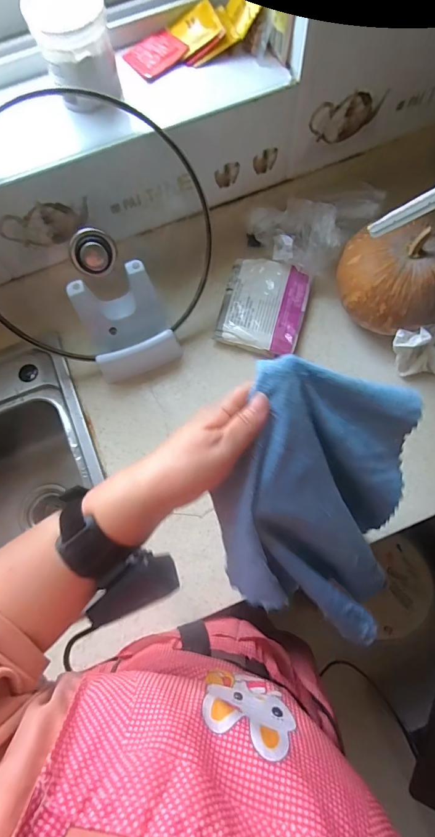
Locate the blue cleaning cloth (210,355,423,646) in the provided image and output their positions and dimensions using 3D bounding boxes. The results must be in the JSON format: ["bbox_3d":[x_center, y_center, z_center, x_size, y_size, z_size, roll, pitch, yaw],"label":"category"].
[{"bbox_3d":[0.100,0.084,0.365,0.195,0.040,0.275,-11,104,-30],"label":"blue cleaning cloth"}]

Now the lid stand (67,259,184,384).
[{"bbox_3d":[-0.133,-0.139,0.584,0.126,0.129,0.103,-20,74,-4],"label":"lid stand"}]

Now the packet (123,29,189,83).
[{"bbox_3d":[-0.079,-0.469,0.509,0.072,0.008,0.052,-41,76,-9],"label":"packet"}]

